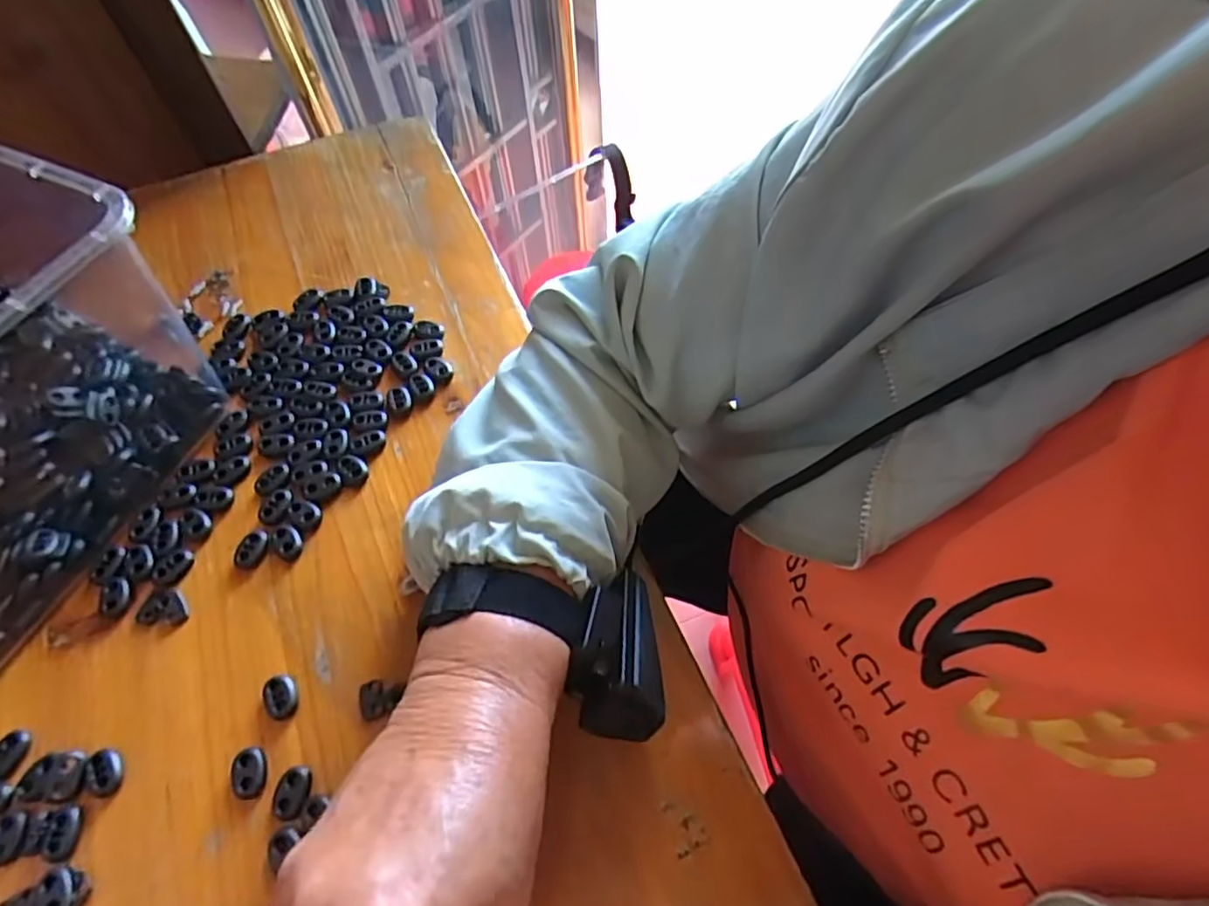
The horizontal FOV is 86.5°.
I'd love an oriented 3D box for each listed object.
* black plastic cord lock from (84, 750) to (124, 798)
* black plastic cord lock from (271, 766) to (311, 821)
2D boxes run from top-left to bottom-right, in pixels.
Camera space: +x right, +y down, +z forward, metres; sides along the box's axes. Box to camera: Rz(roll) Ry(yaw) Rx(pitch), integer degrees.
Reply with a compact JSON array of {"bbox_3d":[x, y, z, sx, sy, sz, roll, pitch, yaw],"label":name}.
[{"bbox_3d":[-0.236,0.151,0.302,0.015,0.005,0.021,-29,63,-16],"label":"black plastic cord lock"},{"bbox_3d":[-0.144,0.156,0.295,0.015,0.004,0.022,3,59,3],"label":"black plastic cord lock"}]

